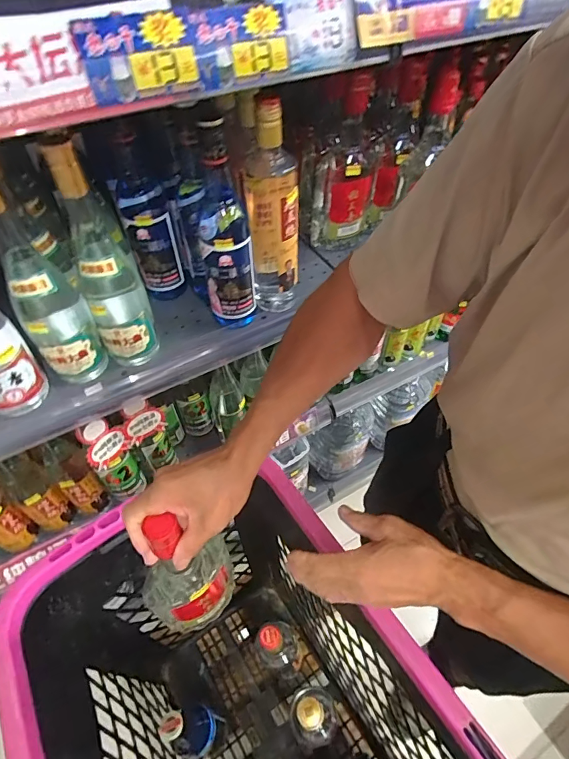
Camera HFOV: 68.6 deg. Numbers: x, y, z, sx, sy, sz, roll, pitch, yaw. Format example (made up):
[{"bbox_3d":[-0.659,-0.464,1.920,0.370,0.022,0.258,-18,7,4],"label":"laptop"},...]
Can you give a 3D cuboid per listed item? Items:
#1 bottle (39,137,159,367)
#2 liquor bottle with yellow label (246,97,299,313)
[{"bbox_3d":[-0.209,-0.133,0.475,0.065,0.266,0.082,-18,54,-14],"label":"bottle"},{"bbox_3d":[-0.014,-0.213,0.539,0.063,0.259,0.074,-2,52,-2],"label":"liquor bottle with yellow label"}]

